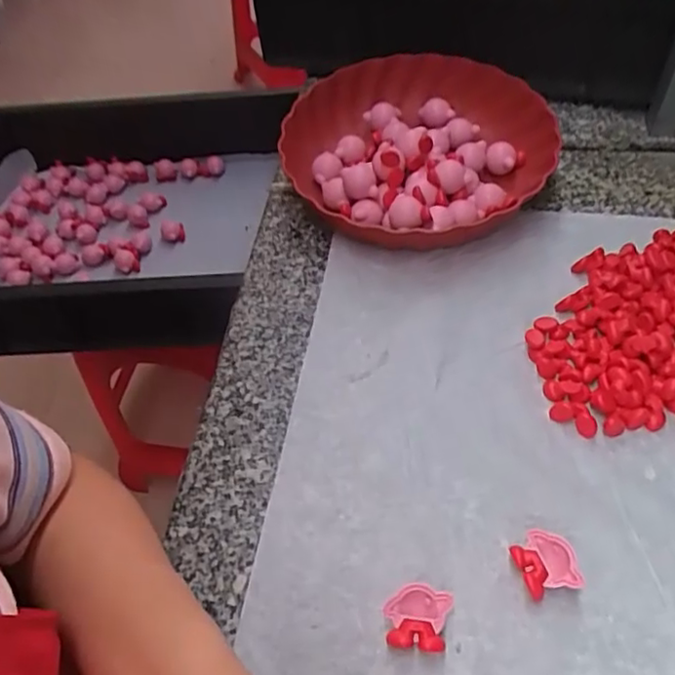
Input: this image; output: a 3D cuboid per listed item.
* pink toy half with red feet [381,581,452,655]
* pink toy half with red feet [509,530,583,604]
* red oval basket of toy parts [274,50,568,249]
[{"bbox_3d":[0.045,0.158,0.342,0.035,0.015,0.032,6,54,8],"label":"pink toy half with red feet"},{"bbox_3d":[0.121,0.132,0.354,0.030,0.015,0.036,-17,54,-9],"label":"pink toy half with red feet"},{"bbox_3d":[0.065,-0.183,0.576,0.241,0.058,0.235,37,63,27],"label":"red oval basket of toy parts"}]

